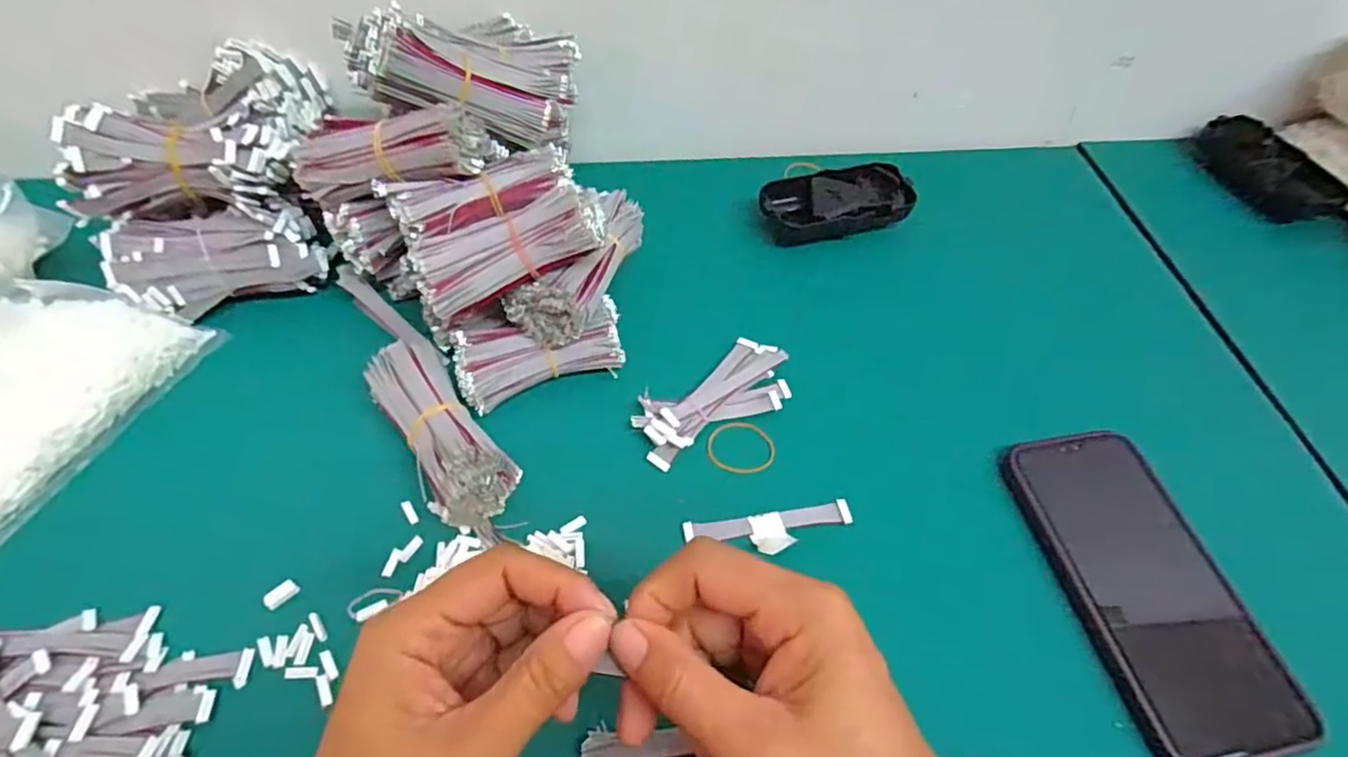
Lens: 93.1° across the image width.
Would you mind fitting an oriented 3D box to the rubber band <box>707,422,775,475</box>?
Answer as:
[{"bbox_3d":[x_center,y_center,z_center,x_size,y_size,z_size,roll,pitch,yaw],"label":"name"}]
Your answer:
[{"bbox_3d":[0.039,0.040,0.366,0.038,0.005,0.032,8,65,6],"label":"rubber band"}]

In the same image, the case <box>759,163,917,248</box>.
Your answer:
[{"bbox_3d":[0.119,-0.129,0.471,0.109,0.024,0.050,-13,56,-11],"label":"case"}]

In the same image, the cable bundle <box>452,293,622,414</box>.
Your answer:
[{"bbox_3d":[-0.078,-0.017,0.372,0.095,0.026,0.039,-19,58,-16],"label":"cable bundle"}]

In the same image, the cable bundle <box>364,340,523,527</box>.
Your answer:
[{"bbox_3d":[-0.127,0.026,0.340,0.041,0.032,0.105,-33,62,-23],"label":"cable bundle"}]

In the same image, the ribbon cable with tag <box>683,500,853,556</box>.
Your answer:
[{"bbox_3d":[0.051,0.081,0.335,0.088,0.010,0.024,-7,55,-7],"label":"ribbon cable with tag"}]

